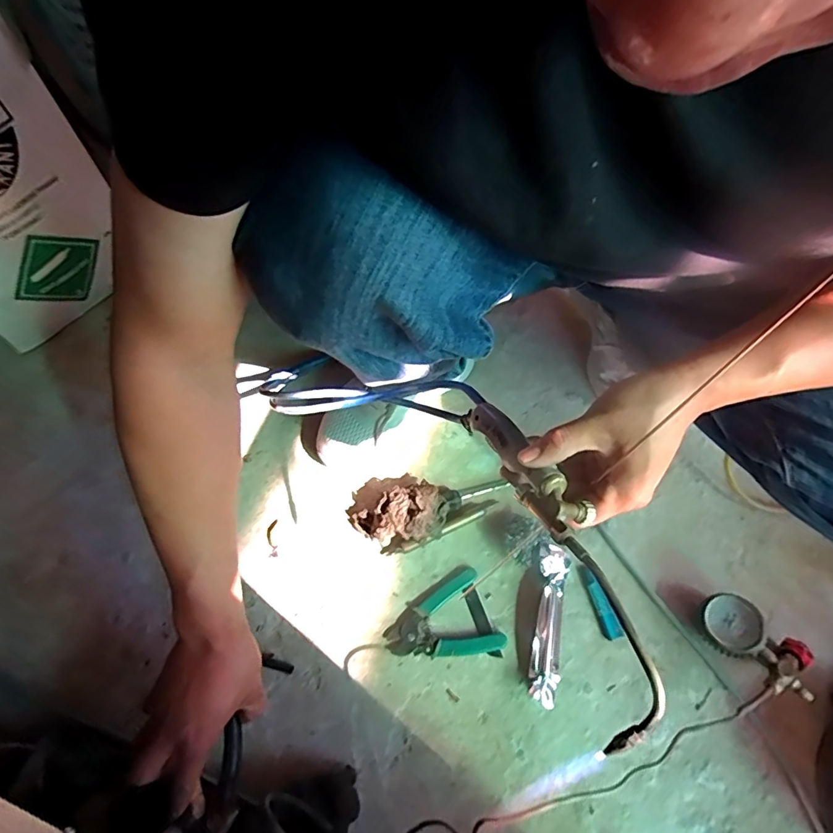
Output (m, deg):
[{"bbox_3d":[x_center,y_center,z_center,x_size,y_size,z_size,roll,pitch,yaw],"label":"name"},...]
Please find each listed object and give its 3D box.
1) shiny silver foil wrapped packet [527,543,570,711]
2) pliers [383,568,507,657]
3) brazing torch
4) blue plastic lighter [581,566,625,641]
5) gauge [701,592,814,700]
[{"bbox_3d":[0.159,0.242,0.577,0.037,0.022,0.177,12,66,3],"label":"shiny silver foil wrapped packet"},{"bbox_3d":[0.029,0.247,0.578,0.128,0.013,0.091,-18,67,-10],"label":"pliers"},{"bbox_3d":[0.094,0.083,0.349,0.039,0.060,0.255,-16,48,-9],"label":"brazing torch"},{"bbox_3d":[0.226,0.226,0.594,0.017,0.017,0.085,-14,67,-8],"label":"blue plastic lighter"},{"bbox_3d":[0.381,0.261,0.550,0.123,0.069,0.078,32,69,12],"label":"gauge"}]

